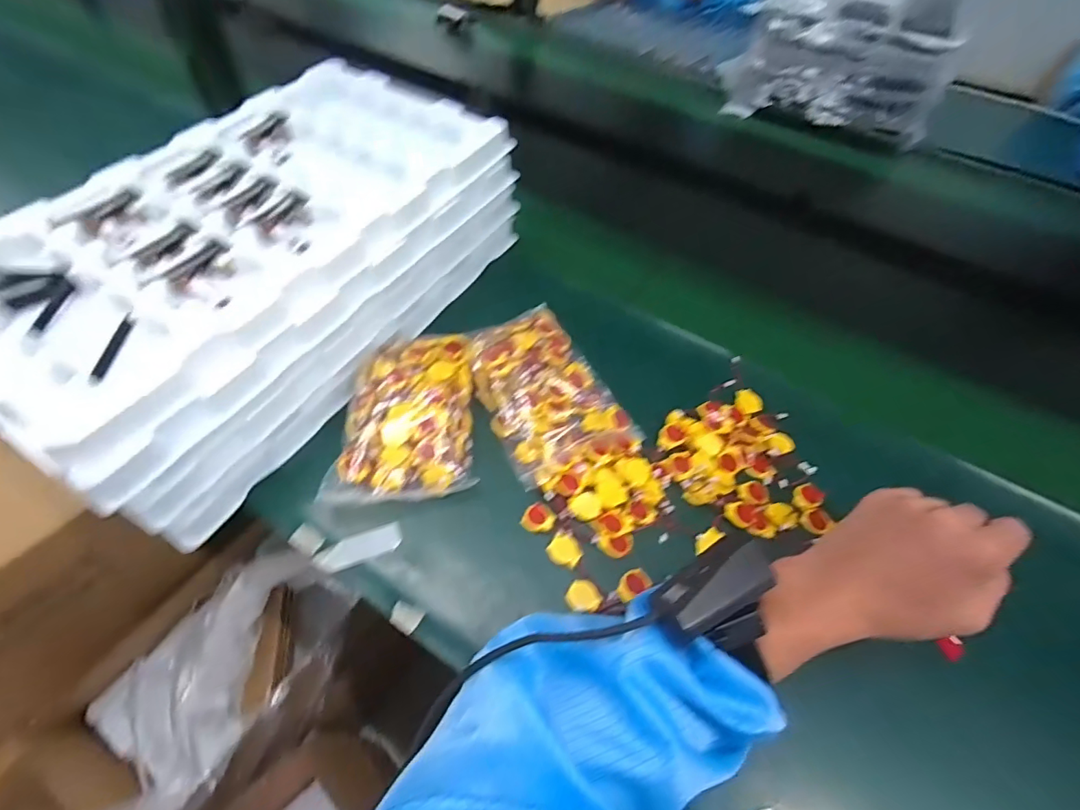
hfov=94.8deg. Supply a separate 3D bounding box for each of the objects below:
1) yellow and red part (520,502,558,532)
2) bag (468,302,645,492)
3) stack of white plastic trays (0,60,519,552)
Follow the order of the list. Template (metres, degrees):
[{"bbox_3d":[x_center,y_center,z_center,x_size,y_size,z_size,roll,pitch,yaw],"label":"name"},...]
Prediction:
[{"bbox_3d":[0.000,0.088,0.384,0.024,0.009,0.021,26,56,15],"label":"yellow and red part"},{"bbox_3d":[0.002,-0.018,0.439,0.107,0.024,0.165,-21,57,-18],"label":"bag"},{"bbox_3d":[-0.244,-0.132,0.438,0.271,0.118,0.435,23,55,13],"label":"stack of white plastic trays"}]

